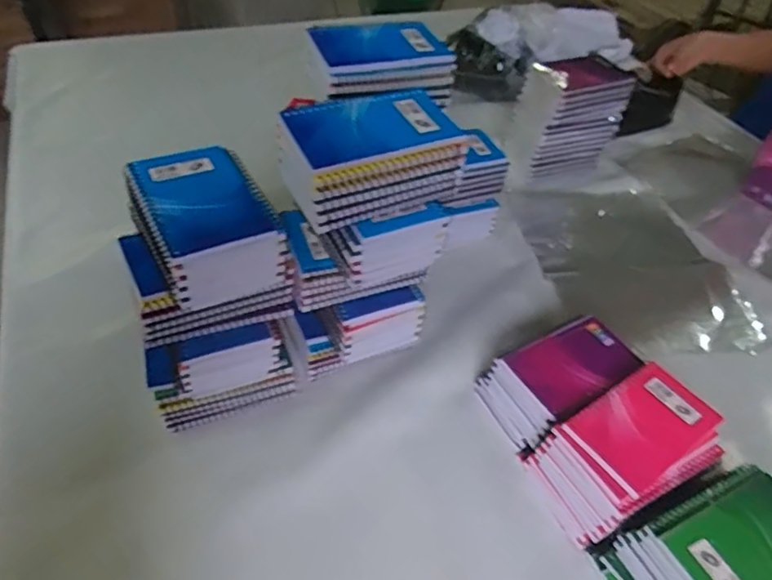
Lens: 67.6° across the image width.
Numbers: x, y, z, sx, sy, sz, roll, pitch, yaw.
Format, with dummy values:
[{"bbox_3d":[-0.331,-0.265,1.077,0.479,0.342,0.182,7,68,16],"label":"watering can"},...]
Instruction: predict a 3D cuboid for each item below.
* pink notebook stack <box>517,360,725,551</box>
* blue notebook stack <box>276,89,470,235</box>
[{"bbox_3d":[0.224,0.153,0.540,0.148,0.089,0.097,-18,50,-23],"label":"pink notebook stack"},{"bbox_3d":[-0.016,-0.110,0.477,0.138,0.063,0.083,-15,49,-20],"label":"blue notebook stack"}]

